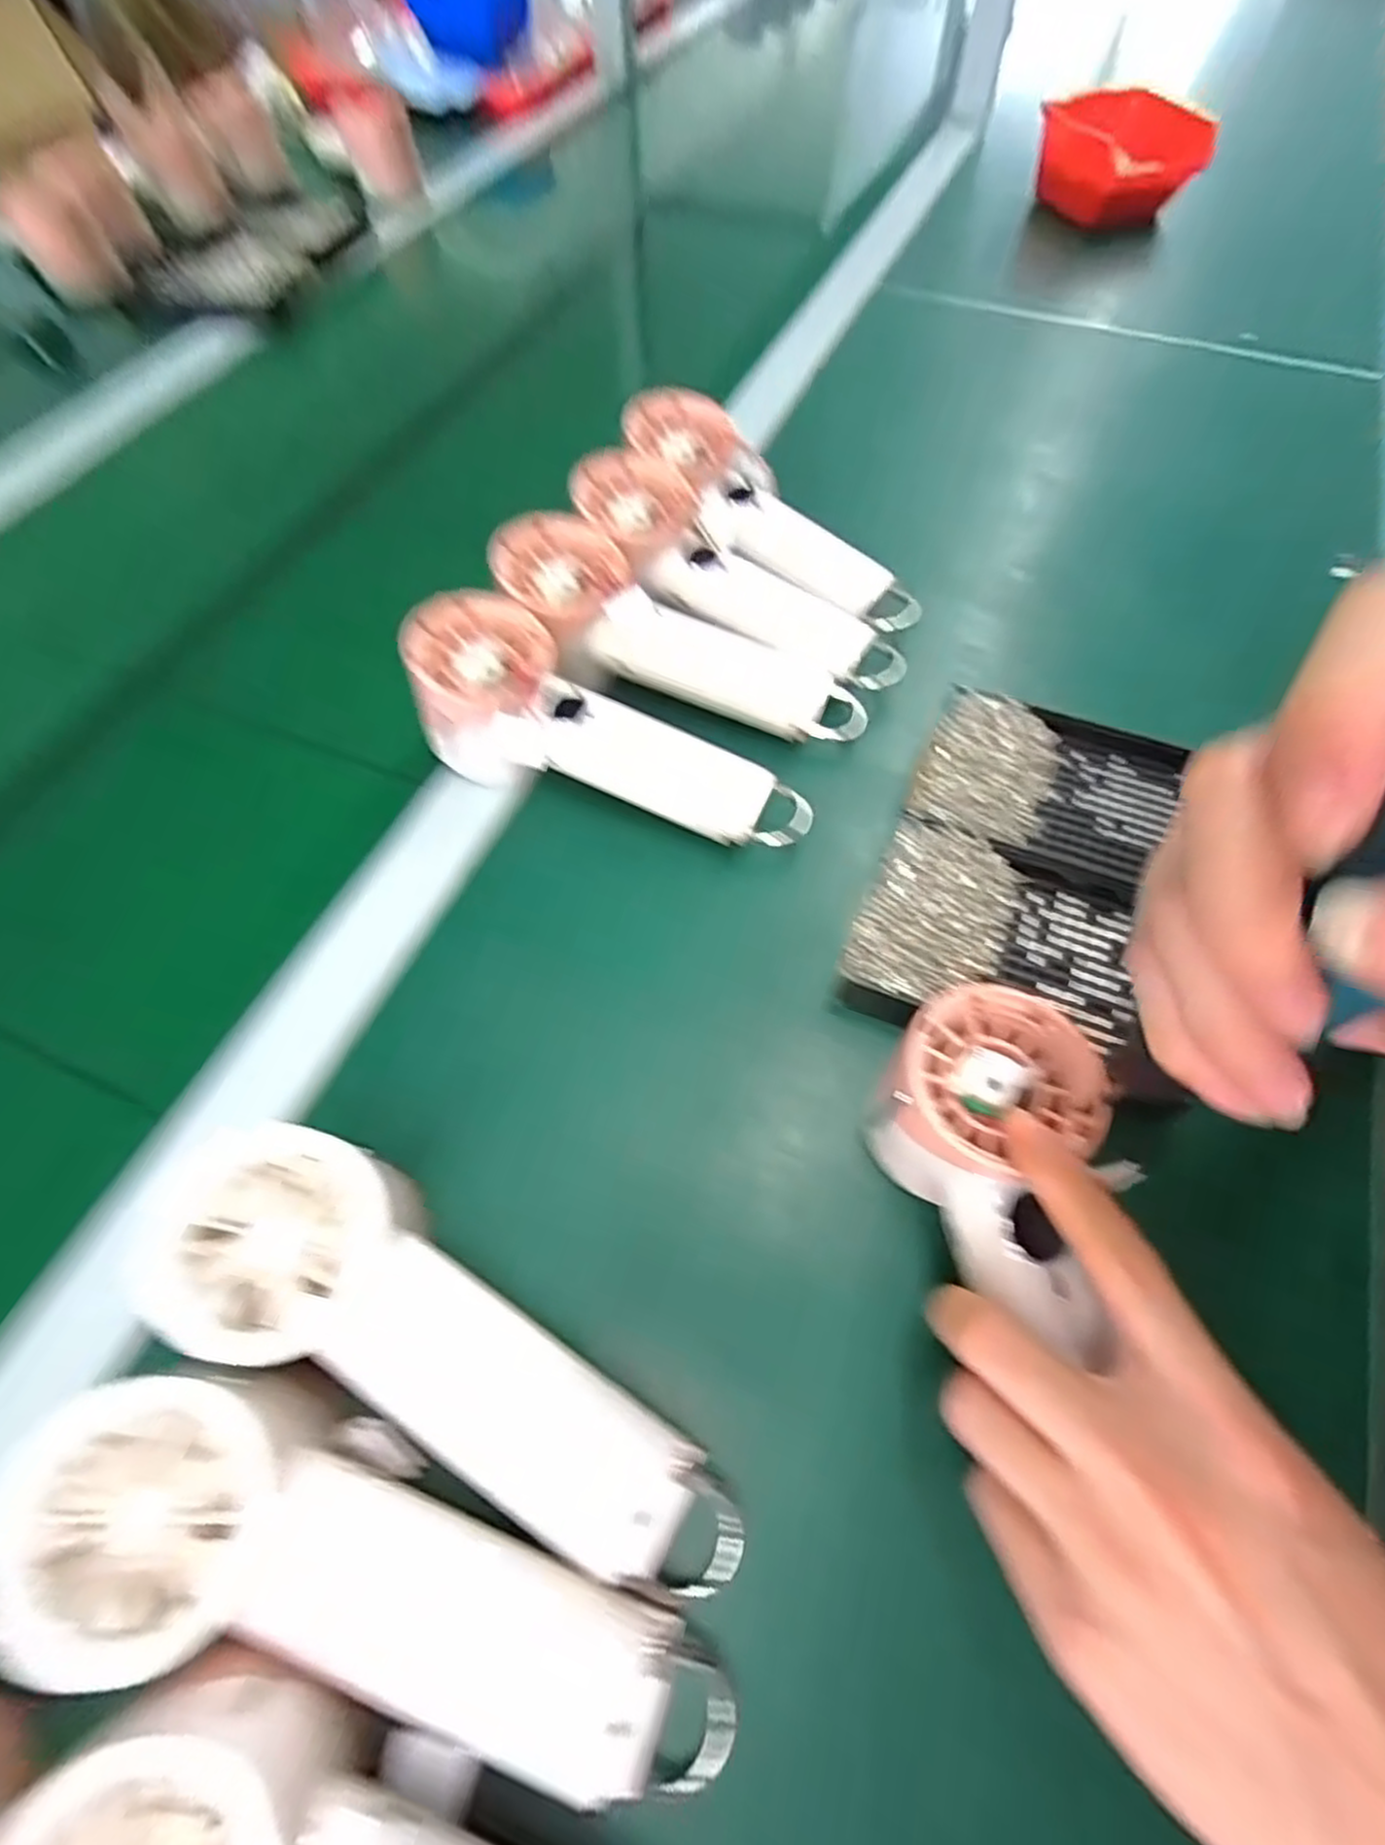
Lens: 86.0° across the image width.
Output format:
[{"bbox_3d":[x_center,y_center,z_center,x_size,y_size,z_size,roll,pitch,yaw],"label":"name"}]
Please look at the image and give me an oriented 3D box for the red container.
[{"bbox_3d":[0.389,-0.693,0.680,0.129,0.074,0.103,37,68,20],"label":"red container"}]

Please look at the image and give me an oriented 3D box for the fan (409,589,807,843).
[{"bbox_3d":[-0.044,-0.081,0.361,0.198,0.056,0.069,26,64,-1],"label":"fan"}]

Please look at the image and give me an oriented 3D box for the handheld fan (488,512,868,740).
[{"bbox_3d":[-0.007,-0.142,0.377,0.196,0.033,0.058,28,64,-4],"label":"handheld fan"}]

